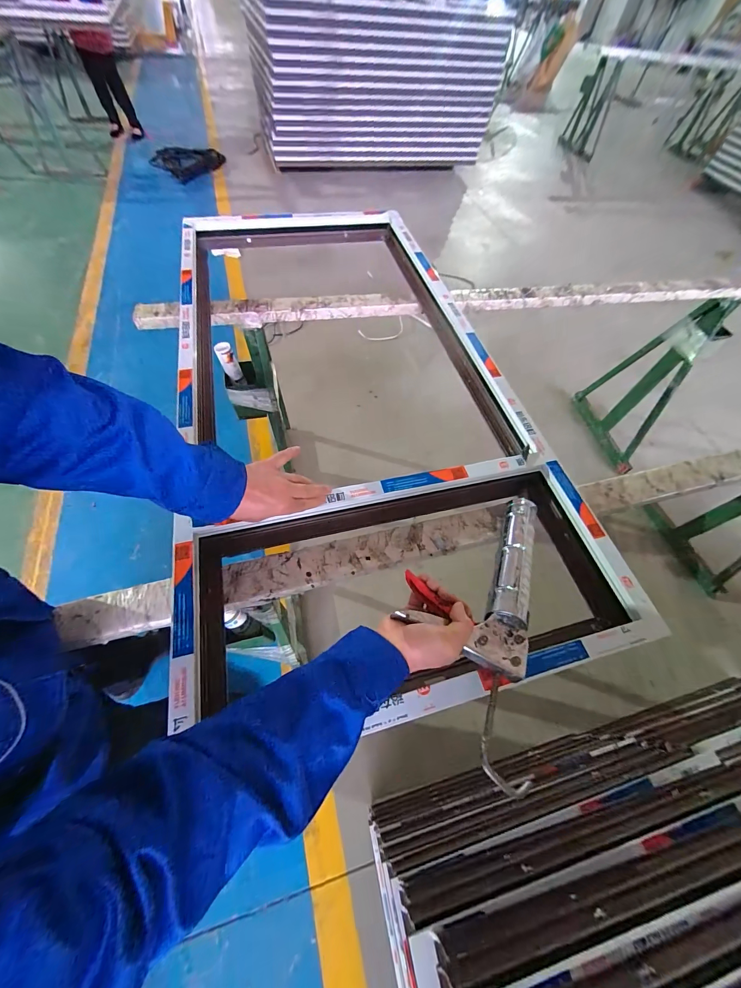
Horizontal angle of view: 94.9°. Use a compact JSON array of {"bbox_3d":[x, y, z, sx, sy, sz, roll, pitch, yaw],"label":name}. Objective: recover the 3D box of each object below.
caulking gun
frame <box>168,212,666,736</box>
[{"bbox_3d":[0.150,0.121,0.489,0.169,0.052,0.370,25,51,10],"label":"caulking gun"},{"bbox_3d":[-0.068,-0.292,0.767,0.662,0.083,1.344,-11,61,-11],"label":"frame"}]

